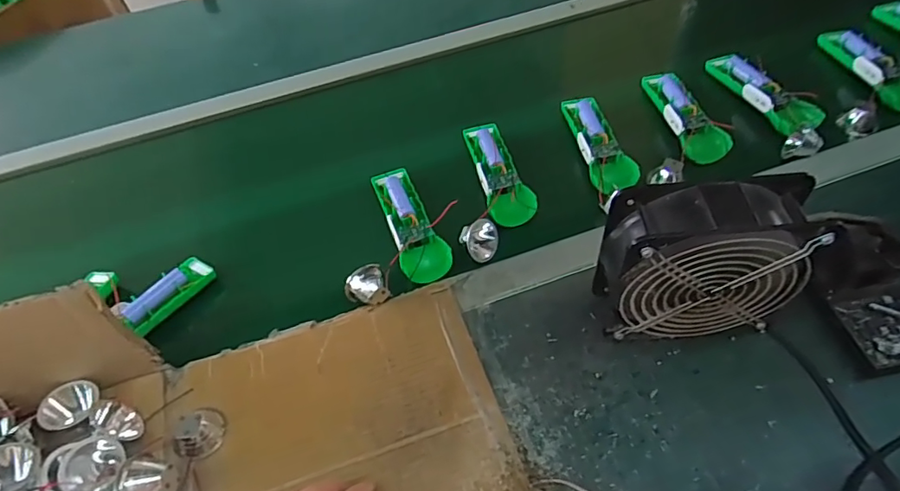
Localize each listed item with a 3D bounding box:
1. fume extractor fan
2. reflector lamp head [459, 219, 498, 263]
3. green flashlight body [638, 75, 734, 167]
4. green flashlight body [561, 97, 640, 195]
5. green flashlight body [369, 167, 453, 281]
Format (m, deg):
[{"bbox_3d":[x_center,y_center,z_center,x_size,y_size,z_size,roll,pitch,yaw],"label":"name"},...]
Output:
[{"bbox_3d":[0.188,0.018,0.409,0.138,0.148,0.056,0,52,6],"label":"fume extractor fan"},{"bbox_3d":[0.031,-0.005,0.544,0.039,0.029,0.033,-11,51,-3],"label":"reflector lamp head"},{"bbox_3d":[0.265,-0.151,0.598,0.034,0.028,0.159,-12,51,-3],"label":"green flashlight body"},{"bbox_3d":[0.168,-0.121,0.601,0.043,0.028,0.144,-11,51,-2],"label":"green flashlight body"},{"bbox_3d":[-0.046,-0.028,0.567,0.049,0.021,0.154,-20,52,-10],"label":"green flashlight body"}]

